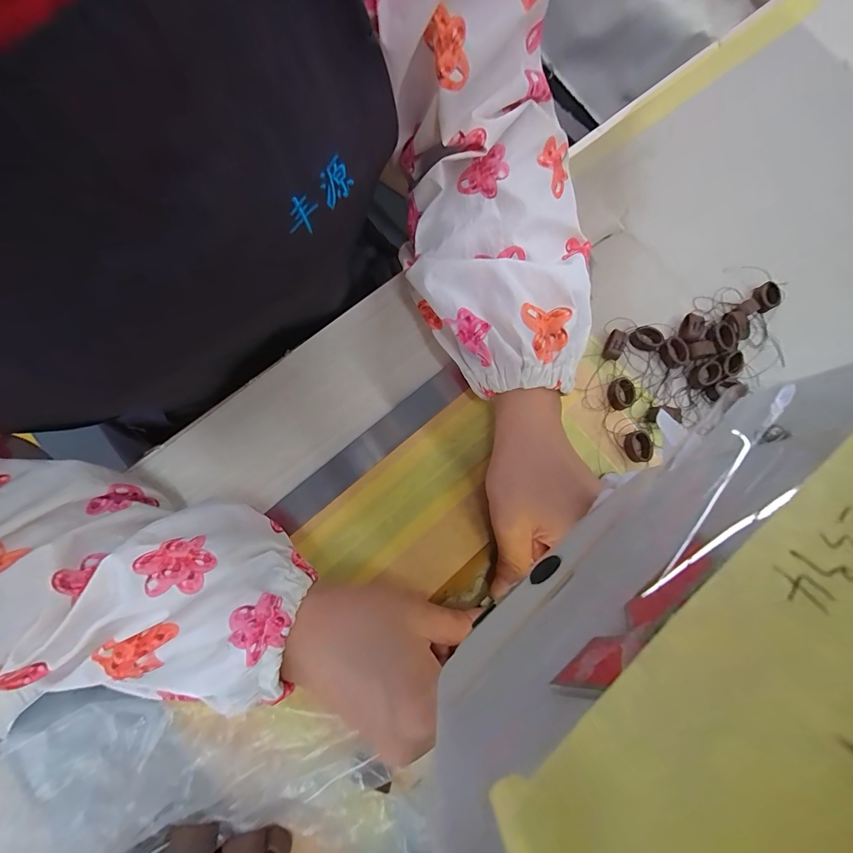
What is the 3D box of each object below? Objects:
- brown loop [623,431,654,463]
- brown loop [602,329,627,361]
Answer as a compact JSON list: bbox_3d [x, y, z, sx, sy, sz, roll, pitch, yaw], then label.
[{"bbox_3d":[0.143,0.014,0.252,0.016,0.007,0.021,-19,81,-5],"label":"brown loop"},{"bbox_3d":[0.133,-0.058,0.264,0.011,0.010,0.019,23,80,3],"label":"brown loop"}]

